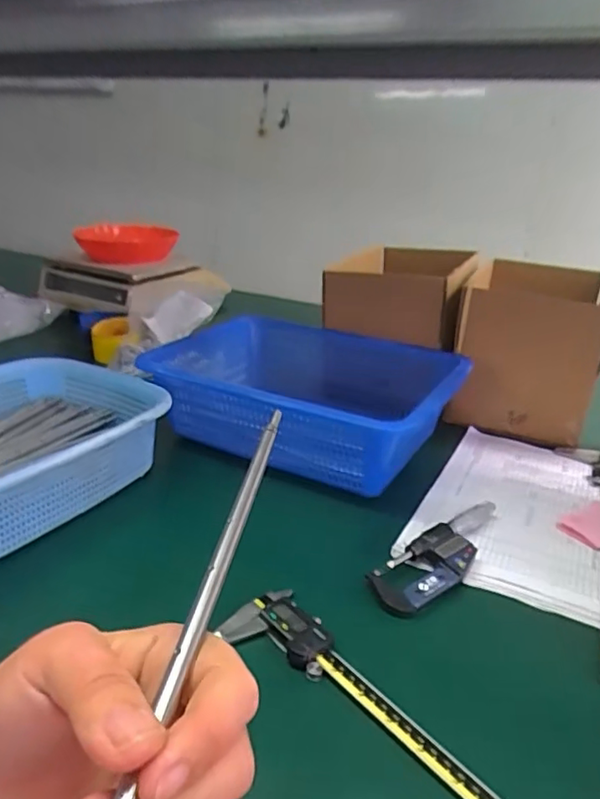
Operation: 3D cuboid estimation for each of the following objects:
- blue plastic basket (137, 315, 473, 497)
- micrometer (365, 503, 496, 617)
[{"bbox_3d":[0.003,-0.002,0.749,0.349,0.113,0.268,12,25,21],"label":"blue plastic basket"},{"bbox_3d":[0.134,0.142,0.543,0.178,0.023,0.054,-18,31,-40],"label":"micrometer"}]

